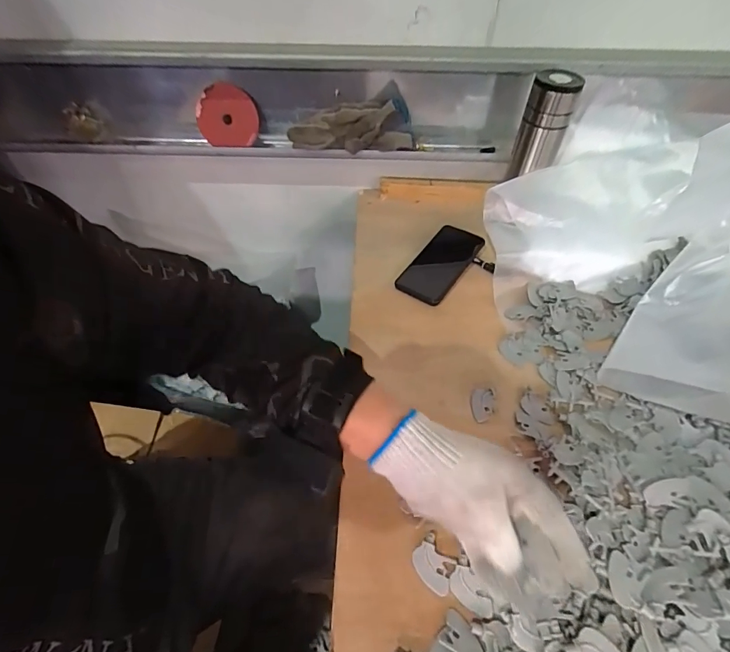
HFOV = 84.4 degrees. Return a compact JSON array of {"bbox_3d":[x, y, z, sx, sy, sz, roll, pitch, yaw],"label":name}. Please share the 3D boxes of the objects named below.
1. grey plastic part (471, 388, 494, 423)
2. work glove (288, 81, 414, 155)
[{"bbox_3d":[0.142,0.096,0.486,0.026,0.010,0.038,8,52,7],"label":"grey plastic part"},{"bbox_3d":[-0.022,-0.344,0.673,0.207,0.072,0.080,1,50,1],"label":"work glove"}]

